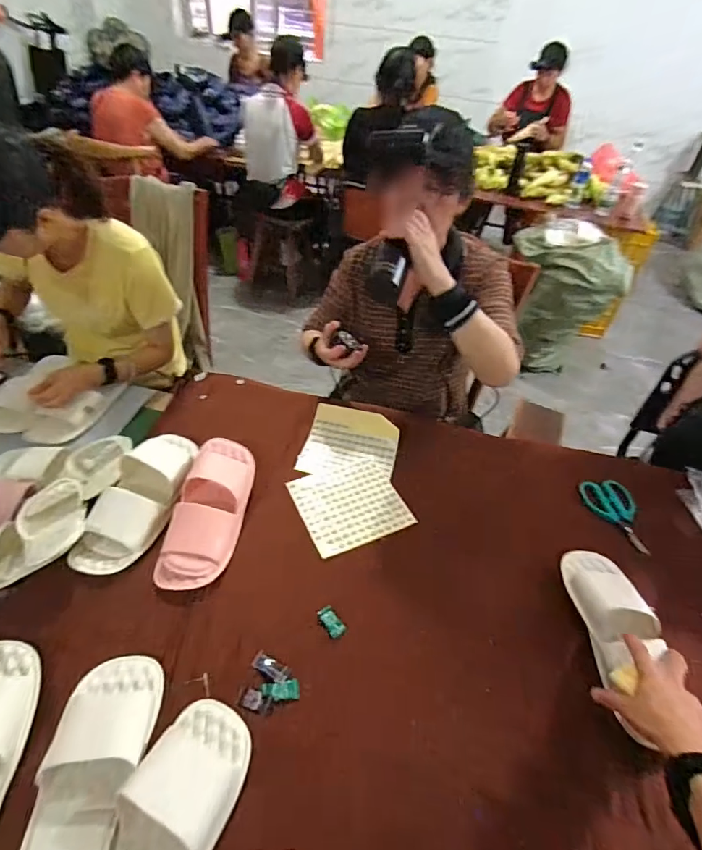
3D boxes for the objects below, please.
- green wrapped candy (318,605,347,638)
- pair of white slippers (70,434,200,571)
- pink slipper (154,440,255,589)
[{"bbox_3d":[-0.027,0.271,0.635,0.024,0.010,0.043,-24,51,-28],"label":"green wrapped candy"},{"bbox_3d":[-0.324,0.109,0.722,0.106,0.062,0.255,11,43,6],"label":"pair of white slippers"},{"bbox_3d":[-0.218,0.129,0.719,0.098,0.063,0.251,8,43,2],"label":"pink slipper"}]

